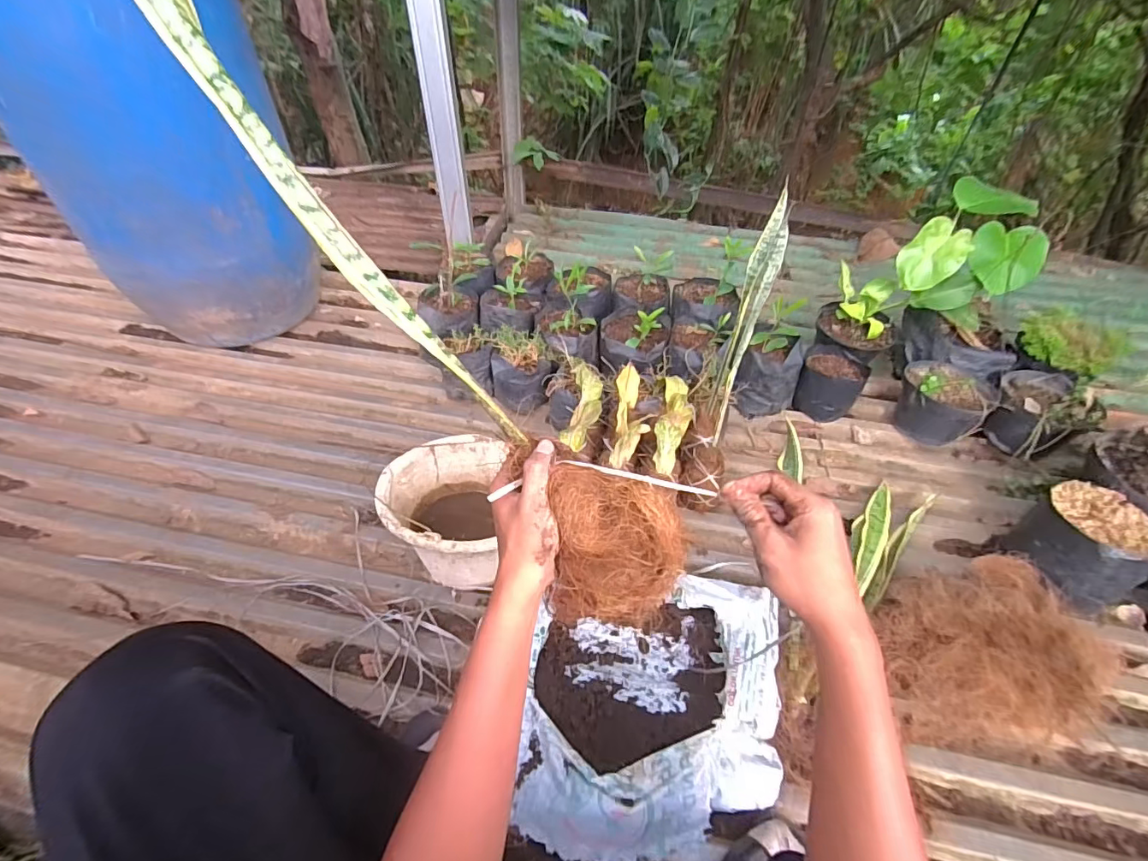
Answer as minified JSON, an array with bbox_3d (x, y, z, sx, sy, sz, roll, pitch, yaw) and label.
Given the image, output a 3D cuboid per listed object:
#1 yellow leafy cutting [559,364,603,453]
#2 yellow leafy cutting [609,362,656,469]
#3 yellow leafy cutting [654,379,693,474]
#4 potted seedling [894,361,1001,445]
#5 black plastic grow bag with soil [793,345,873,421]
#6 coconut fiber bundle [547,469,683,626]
[{"bbox_3d":[0.019,-0.045,0.960,0.066,0.061,0.223,9,50,4],"label":"yellow leafy cutting"},{"bbox_3d":[0.107,-0.026,0.936,0.062,0.067,0.206,6,50,2],"label":"yellow leafy cutting"},{"bbox_3d":[0.184,-0.024,0.934,0.056,0.047,0.219,13,50,8],"label":"yellow leafy cutting"},{"bbox_3d":[0.763,-0.057,1.071,0.166,0.146,0.159,38,58,26],"label":"potted seedling"},{"bbox_3d":[0.565,-0.106,1.126,0.127,0.117,0.130,25,53,16],"label":"black plastic grow bag with soil"},{"bbox_3d":[0.035,0.094,0.408,0.106,0.079,0.096,5,48,2],"label":"coconut fiber bundle"}]

